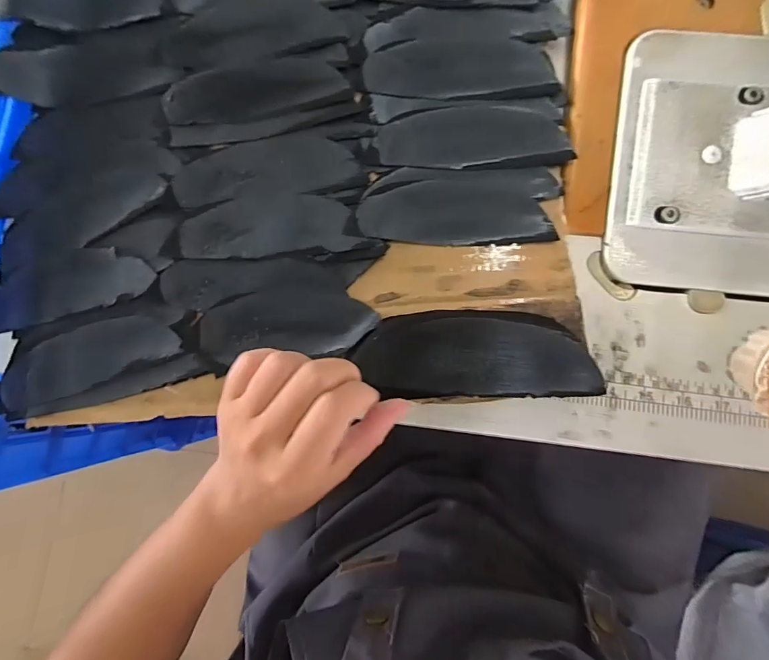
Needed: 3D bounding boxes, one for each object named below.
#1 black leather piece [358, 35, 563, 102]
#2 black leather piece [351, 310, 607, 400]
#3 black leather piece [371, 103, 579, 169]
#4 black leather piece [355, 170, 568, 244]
[{"bbox_3d":[0.057,-0.196,0.320,0.138,0.006,0.049,1,83,3],"label":"black leather piece"},{"bbox_3d":[0.056,0.013,0.262,0.139,0.016,0.053,-1,83,2],"label":"black leather piece"},{"bbox_3d":[0.065,-0.139,0.311,0.139,0.011,0.047,5,83,3],"label":"black leather piece"},{"bbox_3d":[0.053,-0.089,0.310,0.138,0.006,0.055,0,83,2],"label":"black leather piece"}]

